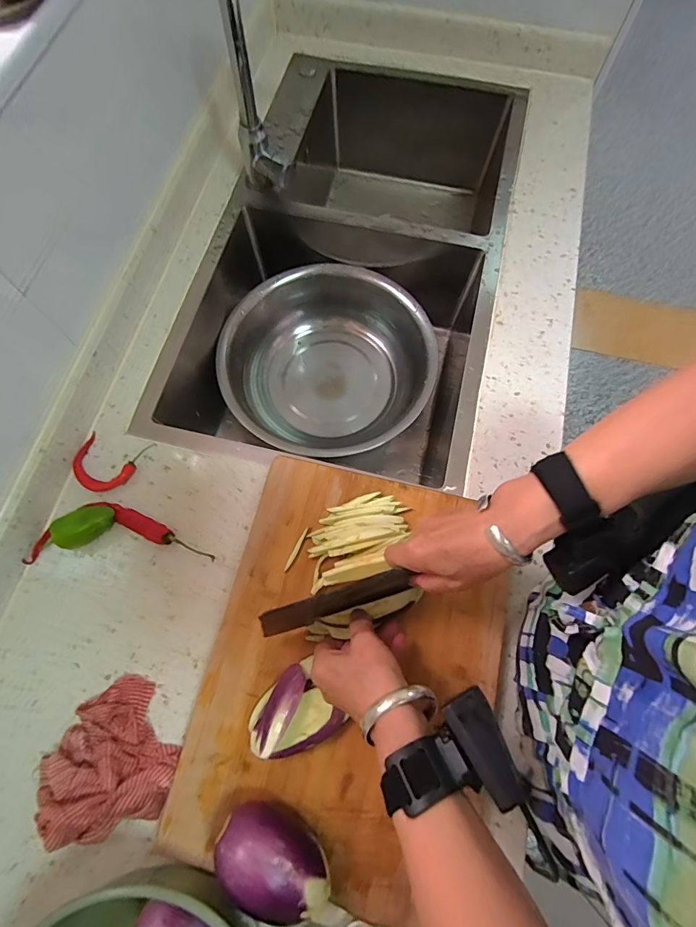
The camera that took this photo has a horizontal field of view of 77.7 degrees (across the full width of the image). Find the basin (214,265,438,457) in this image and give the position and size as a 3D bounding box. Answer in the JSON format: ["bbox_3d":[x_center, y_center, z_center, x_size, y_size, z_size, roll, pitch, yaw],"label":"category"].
[{"bbox_3d":[-0.028,-0.156,0.740,0.324,0.129,0.333,0,71,0],"label":"basin"}]

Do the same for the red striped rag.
[{"bbox_3d":[-0.231,0.286,0.409,0.115,0.039,0.125,-33,72,-10],"label":"red striped rag"}]

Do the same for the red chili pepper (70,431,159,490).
[{"bbox_3d":[-0.291,0.001,0.527,0.086,0.008,0.071,10,70,5],"label":"red chili pepper"}]

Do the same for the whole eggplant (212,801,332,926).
[{"bbox_3d":[-0.062,0.334,0.364,0.099,0.066,0.061,32,74,12],"label":"whole eggplant"}]

